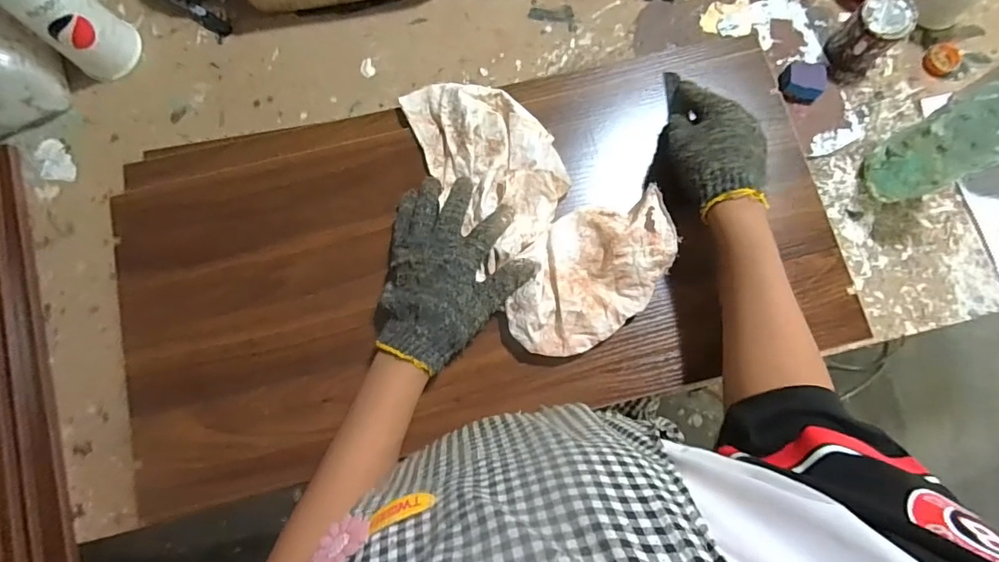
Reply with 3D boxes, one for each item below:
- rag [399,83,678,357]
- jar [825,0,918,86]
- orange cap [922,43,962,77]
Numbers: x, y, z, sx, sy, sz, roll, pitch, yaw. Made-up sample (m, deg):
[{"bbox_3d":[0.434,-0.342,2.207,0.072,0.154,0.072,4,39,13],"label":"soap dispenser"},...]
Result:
[{"bbox_3d":[0.024,-0.088,0.476,0.165,0.039,0.311,-36,75,-3],"label":"rag"},{"bbox_3d":[0.473,-0.314,0.626,0.077,0.071,0.071,0,86,-1],"label":"jar"},{"bbox_3d":[0.594,-0.298,0.654,0.039,0.019,0.042,0,86,-1],"label":"orange cap"}]

